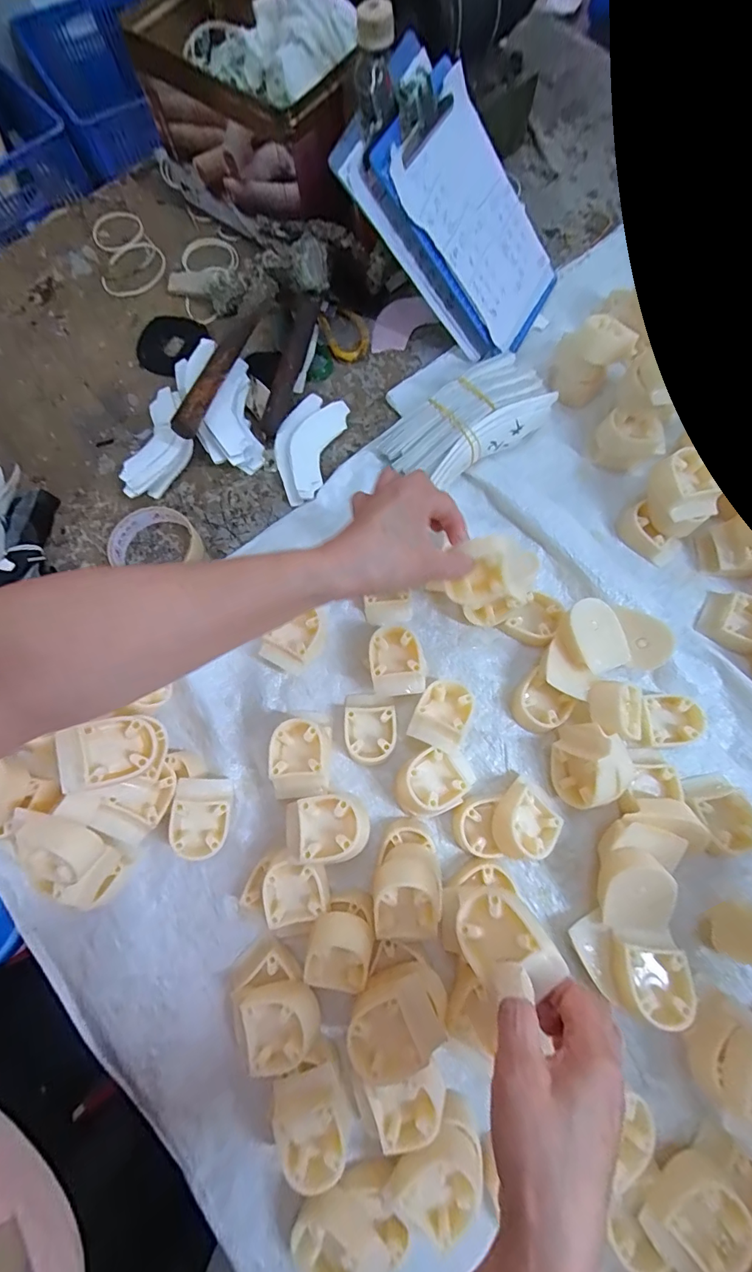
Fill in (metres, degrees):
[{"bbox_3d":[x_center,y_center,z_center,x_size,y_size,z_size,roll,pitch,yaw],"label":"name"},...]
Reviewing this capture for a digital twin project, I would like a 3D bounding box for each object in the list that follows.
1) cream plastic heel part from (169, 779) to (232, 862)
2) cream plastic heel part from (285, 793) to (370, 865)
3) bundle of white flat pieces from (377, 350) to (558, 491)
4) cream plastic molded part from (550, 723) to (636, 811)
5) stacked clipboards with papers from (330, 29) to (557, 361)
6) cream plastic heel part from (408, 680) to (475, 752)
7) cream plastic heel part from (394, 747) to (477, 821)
[{"bbox_3d":[-0.146,0.153,0.369,0.046,0.029,0.062,2,74,2],"label":"cream plastic heel part"},{"bbox_3d":[-0.038,0.144,0.331,0.062,0.022,0.045,-7,76,0],"label":"cream plastic heel part"},{"bbox_3d":[0.097,-0.224,0.456,0.191,0.046,0.093,-38,77,-9],"label":"bundle of white flat pieces"},{"bbox_3d":[0.178,0.107,0.364,0.055,0.046,0.065,-16,75,-3],"label":"cream plastic molded part"},{"bbox_3d":[0.087,-0.431,0.452,0.252,0.032,0.162,39,82,-28],"label":"stacked clipboards with papers"},{"bbox_3d":[0.059,0.069,0.387,0.045,0.035,0.061,26,77,8],"label":"cream plastic heel part"},{"bbox_3d":[0.048,0.125,0.370,0.068,0.038,0.053,-33,76,-8],"label":"cream plastic heel part"}]

